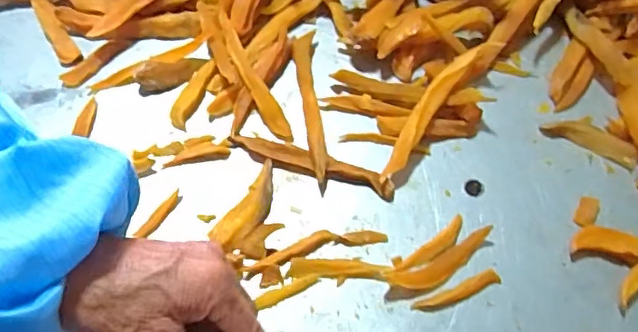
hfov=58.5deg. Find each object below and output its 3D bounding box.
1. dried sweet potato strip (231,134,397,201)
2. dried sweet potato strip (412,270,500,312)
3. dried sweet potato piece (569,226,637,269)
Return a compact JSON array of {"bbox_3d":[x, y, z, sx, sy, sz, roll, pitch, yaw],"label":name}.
[{"bbox_3d":[-0.005,-0.001,0.457,0.134,0.017,0.017,17,65,7],"label":"dried sweet potato strip"},{"bbox_3d":[0.102,0.093,0.417,0.068,0.004,0.012,-22,66,-11],"label":"dried sweet potato strip"},{"bbox_3d":[0.217,0.061,0.430,0.049,0.016,0.024,11,64,4],"label":"dried sweet potato piece"}]

